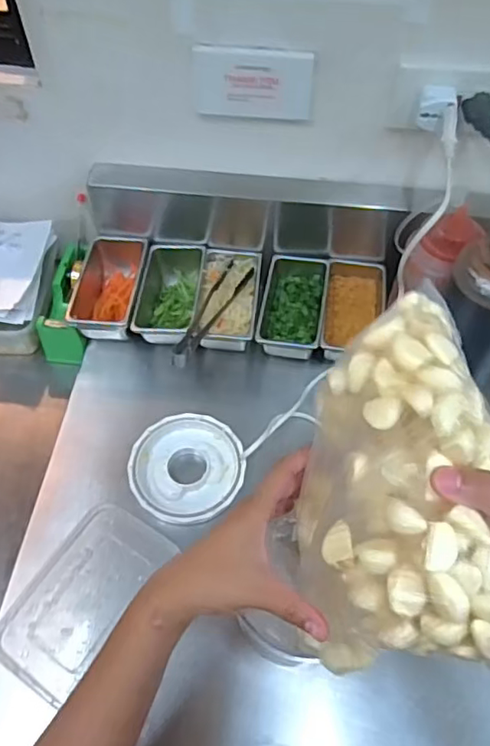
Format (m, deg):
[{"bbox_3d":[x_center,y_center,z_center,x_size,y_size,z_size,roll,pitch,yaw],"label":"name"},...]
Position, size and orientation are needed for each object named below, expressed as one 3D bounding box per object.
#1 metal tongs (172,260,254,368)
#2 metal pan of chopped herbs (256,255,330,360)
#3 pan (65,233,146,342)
[{"bbox_3d":[-0.041,-0.076,0.680,0.036,0.029,0.183,21,59,13],"label":"metal tongs"},{"bbox_3d":[0.060,-0.079,0.729,0.074,0.053,0.140,9,57,6],"label":"metal pan of chopped herbs"},{"bbox_3d":[-0.172,-0.103,0.745,0.085,0.066,0.149,4,57,3],"label":"pan"}]

